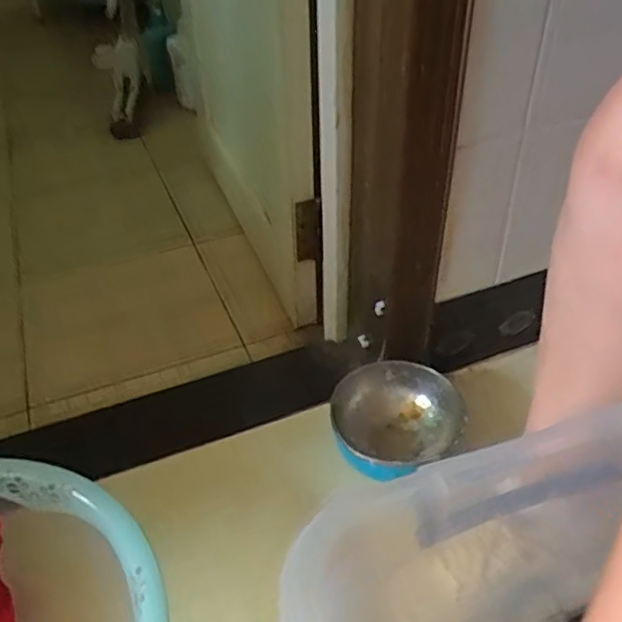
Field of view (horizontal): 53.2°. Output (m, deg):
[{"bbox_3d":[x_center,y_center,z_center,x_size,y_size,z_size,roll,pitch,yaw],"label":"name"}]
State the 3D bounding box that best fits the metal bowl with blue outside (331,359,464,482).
[{"bbox_3d":[0.097,0.138,0.714,0.141,0.085,0.147,-1,40,1],"label":"metal bowl with blue outside"}]

